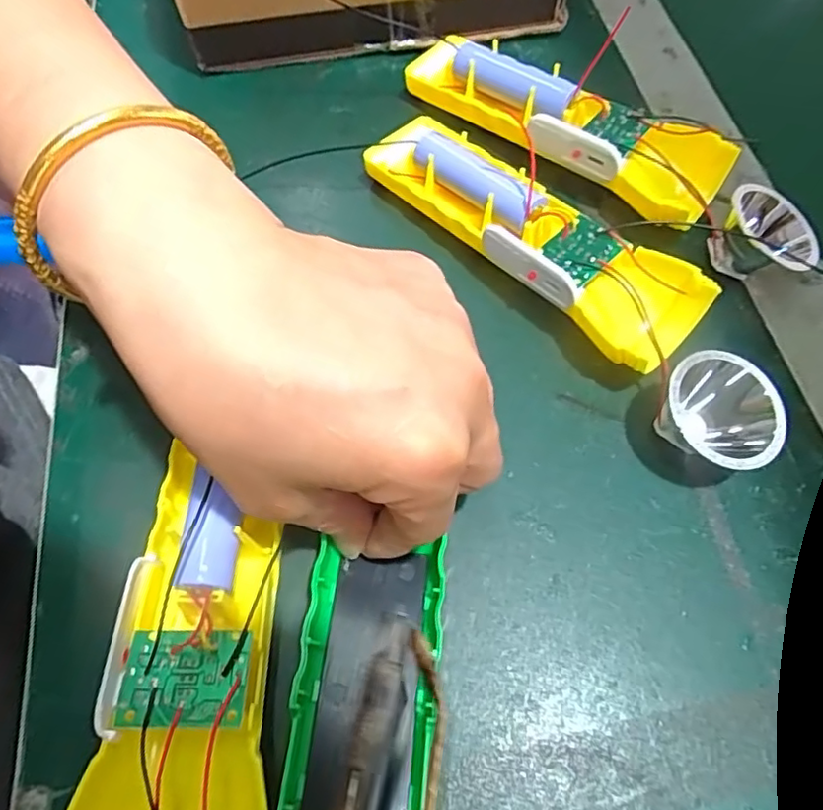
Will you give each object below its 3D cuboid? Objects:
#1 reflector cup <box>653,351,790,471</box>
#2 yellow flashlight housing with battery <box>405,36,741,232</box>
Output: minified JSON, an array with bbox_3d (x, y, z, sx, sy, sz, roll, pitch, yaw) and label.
[{"bbox_3d":[0.117,0.004,0.228,0.036,0.029,0.043,-27,67,-14],"label":"reflector cup"},{"bbox_3d":[0.070,-0.136,0.295,0.160,0.033,0.040,32,66,14],"label":"yellow flashlight housing with battery"}]

